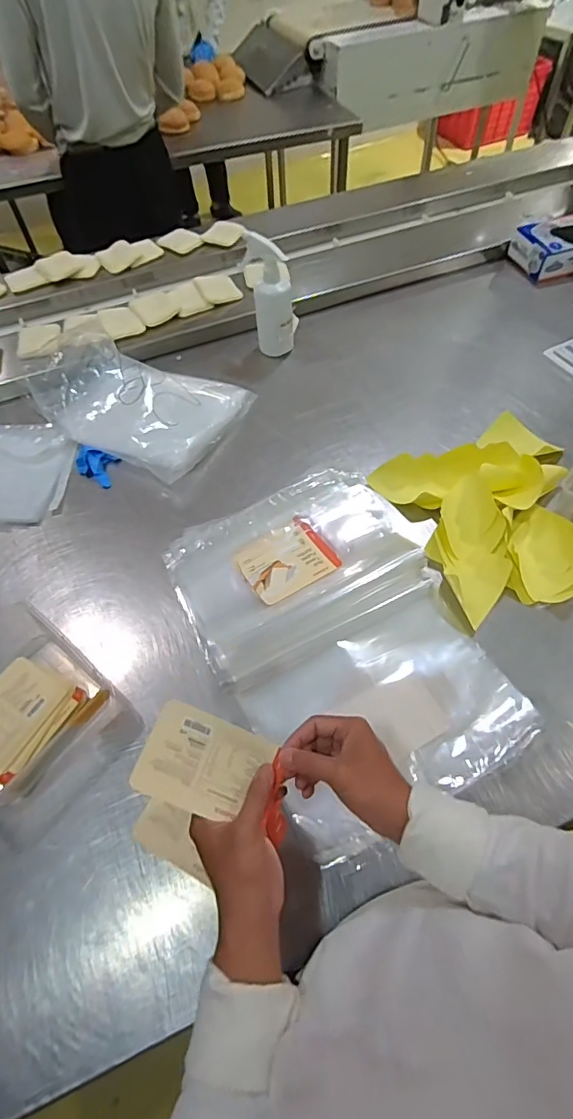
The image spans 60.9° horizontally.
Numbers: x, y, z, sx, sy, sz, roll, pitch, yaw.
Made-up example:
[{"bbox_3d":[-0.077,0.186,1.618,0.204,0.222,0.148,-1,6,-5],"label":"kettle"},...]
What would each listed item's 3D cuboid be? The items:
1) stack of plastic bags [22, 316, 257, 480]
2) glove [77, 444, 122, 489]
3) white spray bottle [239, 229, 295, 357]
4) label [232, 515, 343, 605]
[{"bbox_3d":[-0.294,-0.309,0.904,0.387,0.107,0.255,23,61,16],"label":"stack of plastic bags"},{"bbox_3d":[-0.338,-0.165,0.857,0.078,0.025,0.063,16,59,13],"label":"glove"},{"bbox_3d":[-0.029,-0.506,0.949,0.089,0.210,0.071,-2,57,2],"label":"white spray bottle"},{"bbox_3d":[0.000,0.000,0.729,0.132,0.007,0.108,-32,63,-17],"label":"label"}]

